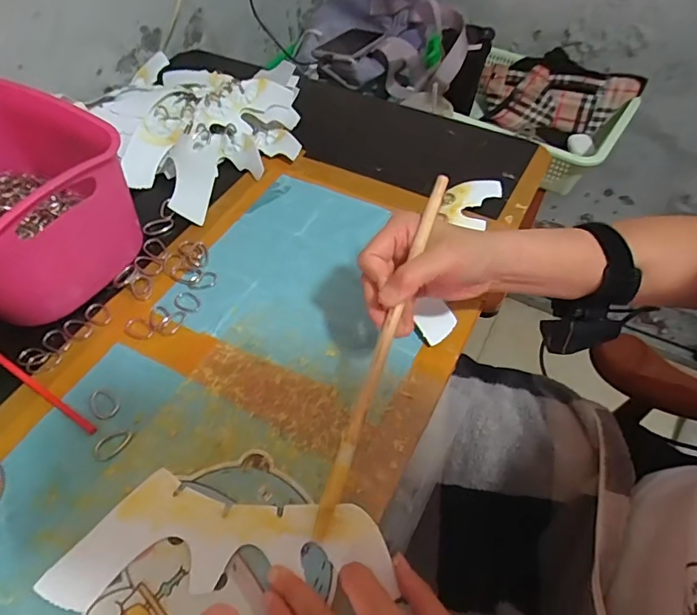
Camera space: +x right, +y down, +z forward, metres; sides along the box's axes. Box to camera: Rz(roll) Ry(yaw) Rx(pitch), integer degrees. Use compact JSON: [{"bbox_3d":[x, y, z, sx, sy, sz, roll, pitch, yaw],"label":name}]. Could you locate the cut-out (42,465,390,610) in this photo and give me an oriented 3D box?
[{"bbox_3d":[-0.086,0.159,0.331,0.225,0.007,0.079,-1,53,0],"label":"cut-out"}]

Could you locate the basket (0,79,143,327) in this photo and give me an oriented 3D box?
[{"bbox_3d":[-0.350,-0.111,0.460,0.280,0.128,0.194,26,58,19],"label":"basket"}]

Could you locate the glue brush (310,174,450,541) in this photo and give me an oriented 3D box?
[{"bbox_3d":[0.024,0.031,0.338,0.013,0.006,0.271,19,85,14],"label":"glue brush"}]

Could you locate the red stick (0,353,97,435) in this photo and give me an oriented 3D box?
[{"bbox_3d":[-0.285,0.057,0.407,0.186,0.011,0.008,26,58,19],"label":"red stick"}]

